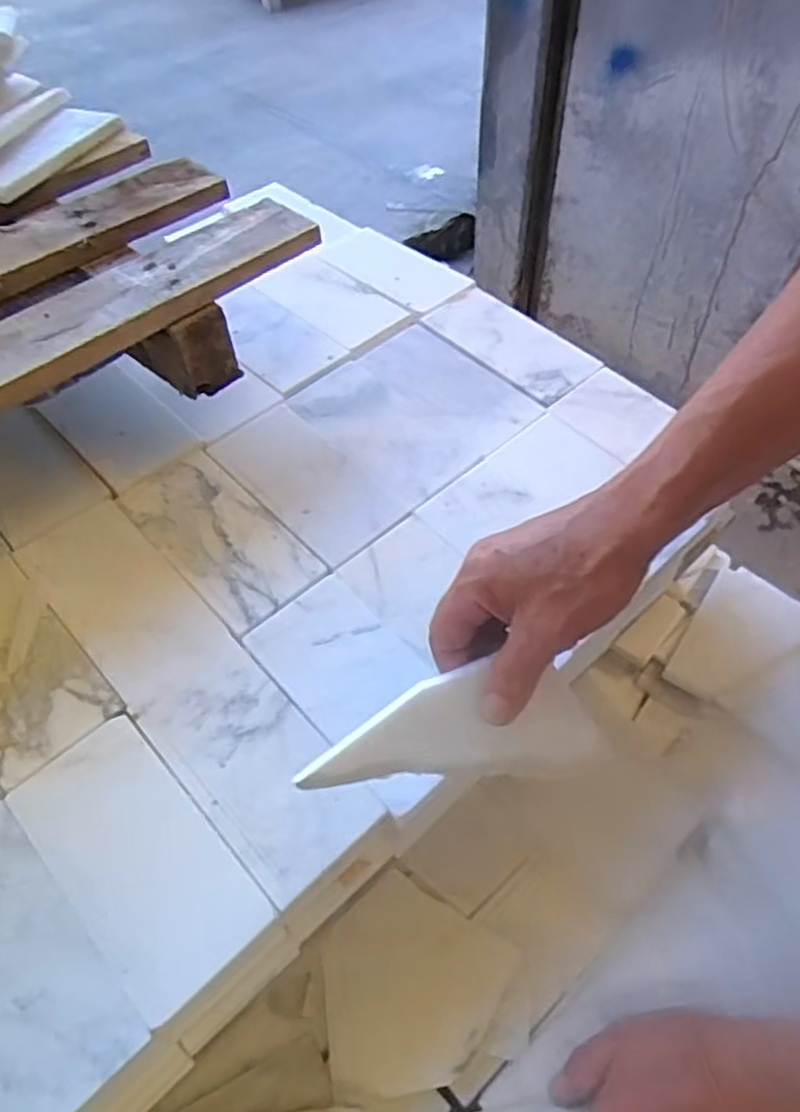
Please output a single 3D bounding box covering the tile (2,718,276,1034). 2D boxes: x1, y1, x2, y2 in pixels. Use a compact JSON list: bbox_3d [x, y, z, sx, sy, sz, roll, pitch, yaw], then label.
[{"bbox_3d":[-0.140,0.157,0.379,0.072,0.008,0.146,-38,61,-23],"label":"tile"}]

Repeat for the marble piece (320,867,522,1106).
[{"bbox_3d":[-0.001,0.290,0.479,0.119,0.016,0.126,28,59,20],"label":"marble piece"}]

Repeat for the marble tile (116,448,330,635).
[{"bbox_3d":[-0.126,-0.017,0.499,0.074,0.005,0.150,-37,61,-23],"label":"marble tile"}]

